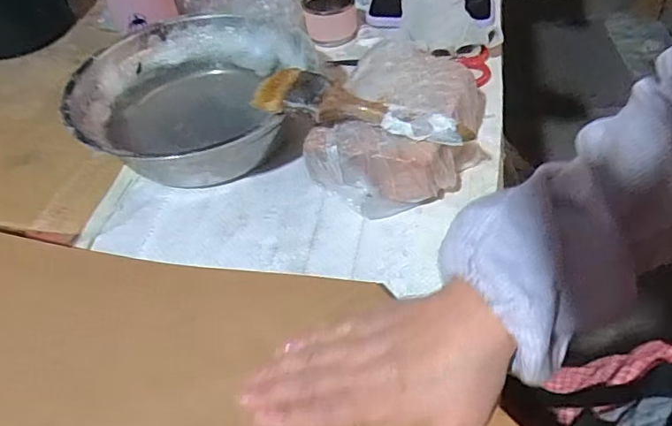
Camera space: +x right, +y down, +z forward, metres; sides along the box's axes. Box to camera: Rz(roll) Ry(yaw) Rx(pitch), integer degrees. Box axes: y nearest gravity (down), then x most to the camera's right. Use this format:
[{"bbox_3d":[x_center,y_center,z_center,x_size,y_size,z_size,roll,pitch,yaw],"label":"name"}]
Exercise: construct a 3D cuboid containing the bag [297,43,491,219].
[{"bbox_3d":[0.061,-0.077,0.485,0.133,0.074,0.185,14,47,19],"label":"bag"}]

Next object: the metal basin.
[{"bbox_3d":[-0.139,-0.108,0.534,0.229,0.082,0.235,2,44,8],"label":"metal basin"}]

